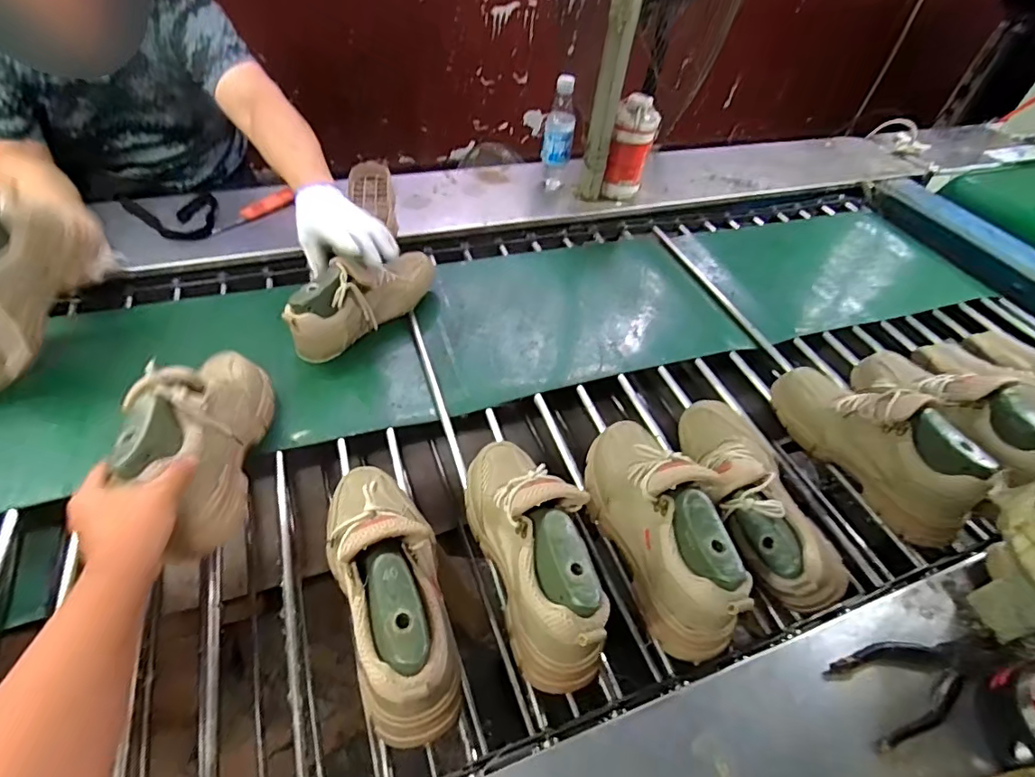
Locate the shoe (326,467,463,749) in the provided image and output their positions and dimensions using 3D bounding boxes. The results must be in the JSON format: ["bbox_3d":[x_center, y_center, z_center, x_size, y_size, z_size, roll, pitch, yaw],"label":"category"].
[{"bbox_3d":[-0.123,0.173,0.500,0.094,0.114,0.275,-18,54,-18],"label":"shoe"}]

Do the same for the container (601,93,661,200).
[{"bbox_3d":[0.243,-0.499,1.136,0.090,0.215,0.072,12,50,6],"label":"container"}]

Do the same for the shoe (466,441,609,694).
[{"bbox_3d":[0.018,0.146,0.537,0.103,0.119,0.266,-14,53,-15],"label":"shoe"}]

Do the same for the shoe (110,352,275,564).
[{"bbox_3d":[-0.348,0.038,0.579,0.089,0.135,0.271,-4,51,-8],"label":"shoe"}]

